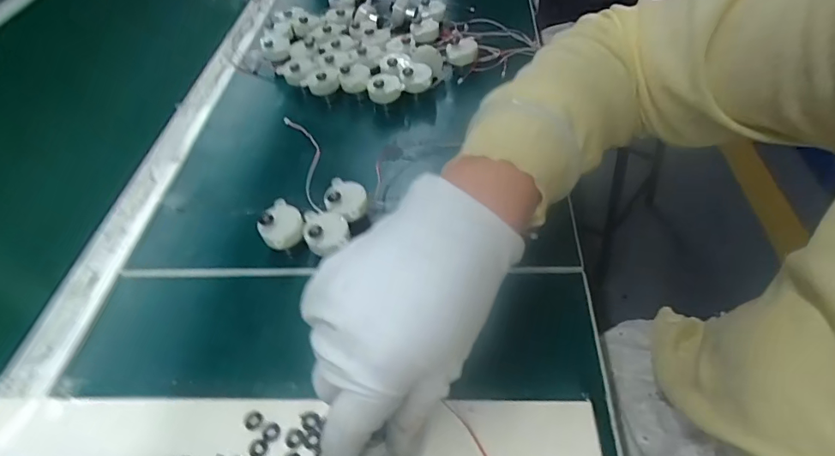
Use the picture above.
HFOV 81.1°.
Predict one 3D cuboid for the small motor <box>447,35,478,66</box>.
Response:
[{"bbox_3d":[0.047,-0.183,0.512,0.030,0.029,0.022,-9,48,-1],"label":"small motor"}]

